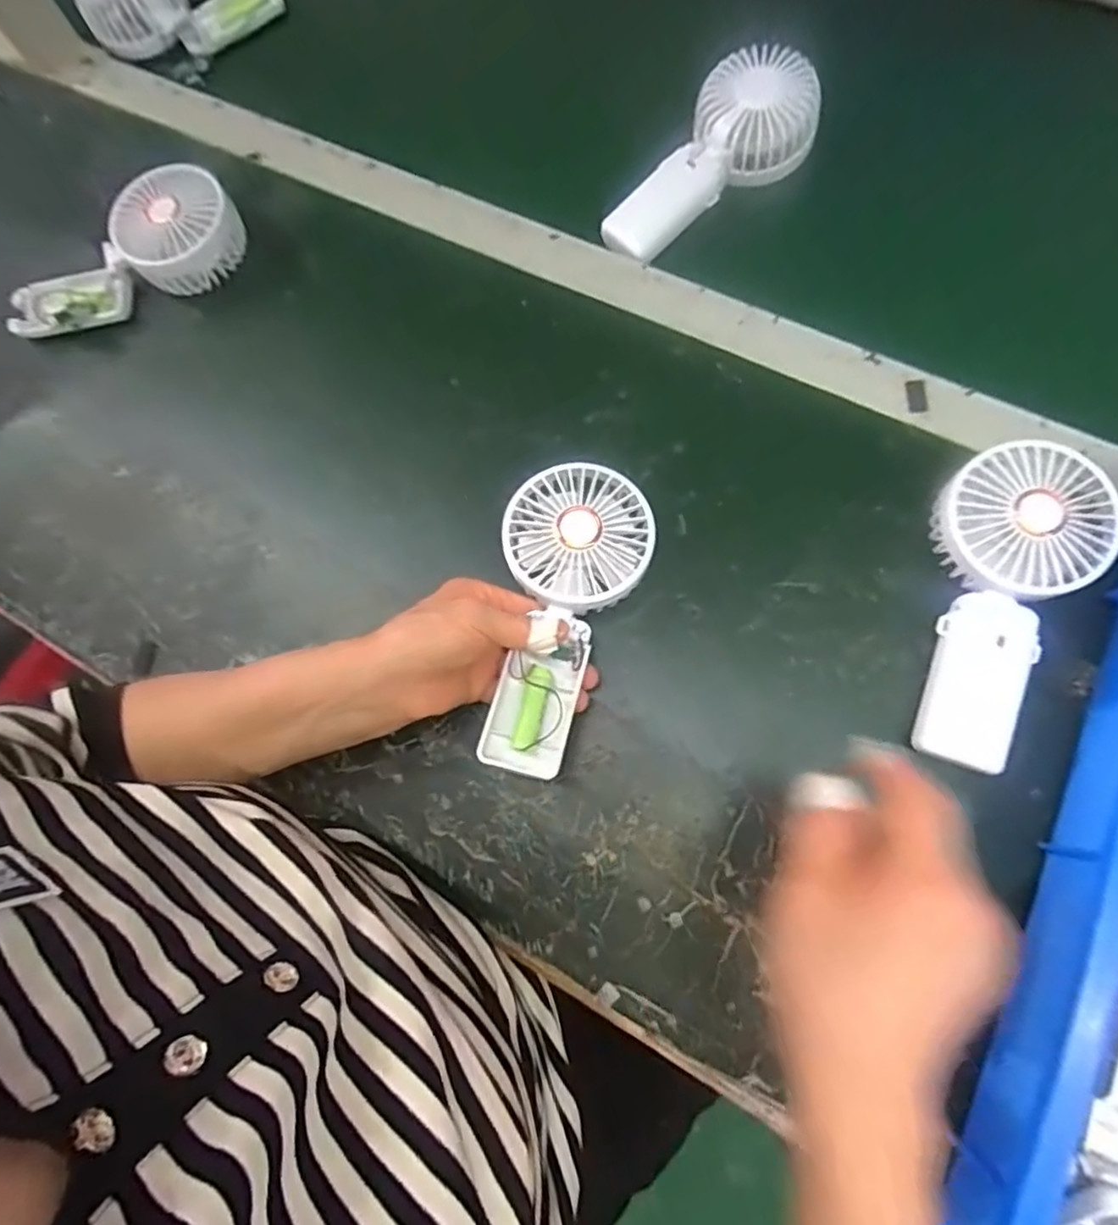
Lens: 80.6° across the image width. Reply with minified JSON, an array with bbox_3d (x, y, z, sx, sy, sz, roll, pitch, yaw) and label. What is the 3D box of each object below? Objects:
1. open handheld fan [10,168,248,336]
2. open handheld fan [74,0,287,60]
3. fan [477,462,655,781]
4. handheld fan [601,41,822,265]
[{"bbox_3d":[-0.329,-0.266,0.503,0.196,0.043,0.082,-20,74,12],"label":"open handheld fan"},{"bbox_3d":[-0.329,-0.523,0.567,0.178,0.052,0.055,4,76,7],"label":"open handheld fan"},{"bbox_3d":[0.001,0.002,0.381,0.080,0.035,0.178,13,77,5],"label":"fan"},{"bbox_3d":[0.103,-0.323,0.478,0.174,0.041,0.077,-42,77,4],"label":"handheld fan"}]

